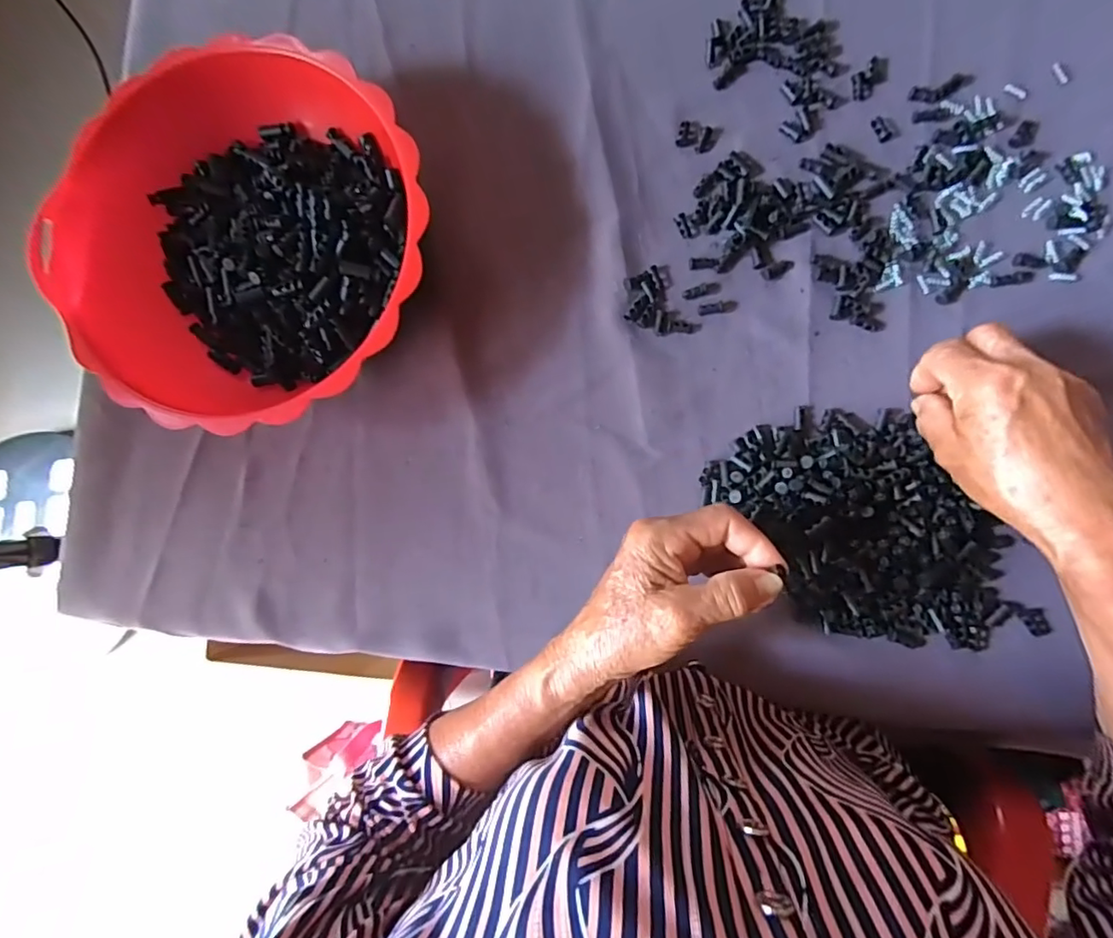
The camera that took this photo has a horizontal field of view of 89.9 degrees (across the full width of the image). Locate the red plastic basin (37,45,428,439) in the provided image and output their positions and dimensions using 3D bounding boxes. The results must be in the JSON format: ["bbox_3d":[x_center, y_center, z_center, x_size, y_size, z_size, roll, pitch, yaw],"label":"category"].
[{"bbox_3d":[-0.192,-0.142,0.368,0.228,0.076,0.226,0,87,6],"label":"red plastic basin"}]

